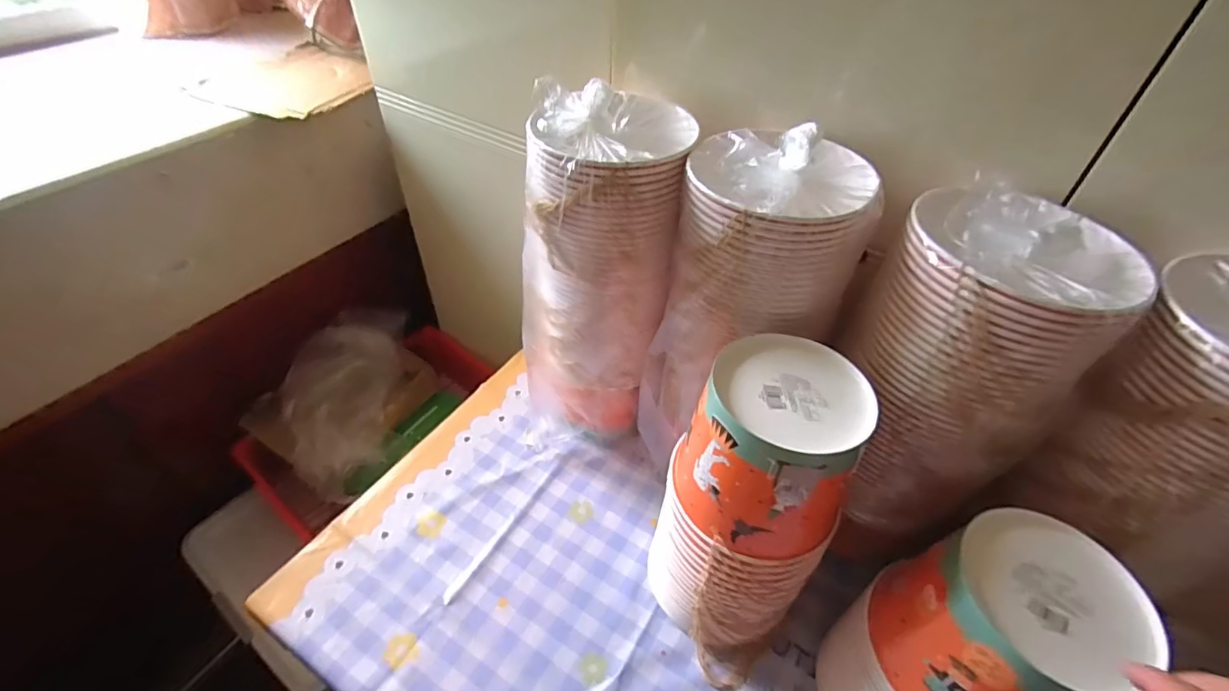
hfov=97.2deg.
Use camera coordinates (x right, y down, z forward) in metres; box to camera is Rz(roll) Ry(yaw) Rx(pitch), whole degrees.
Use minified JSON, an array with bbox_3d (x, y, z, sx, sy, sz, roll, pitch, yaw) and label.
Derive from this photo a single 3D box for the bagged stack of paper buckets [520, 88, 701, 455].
[{"bbox_3d":[-0.018,-0.060,0.671,0.168,0.451,0.168,8,45,5],"label":"bagged stack of paper buckets"}]

